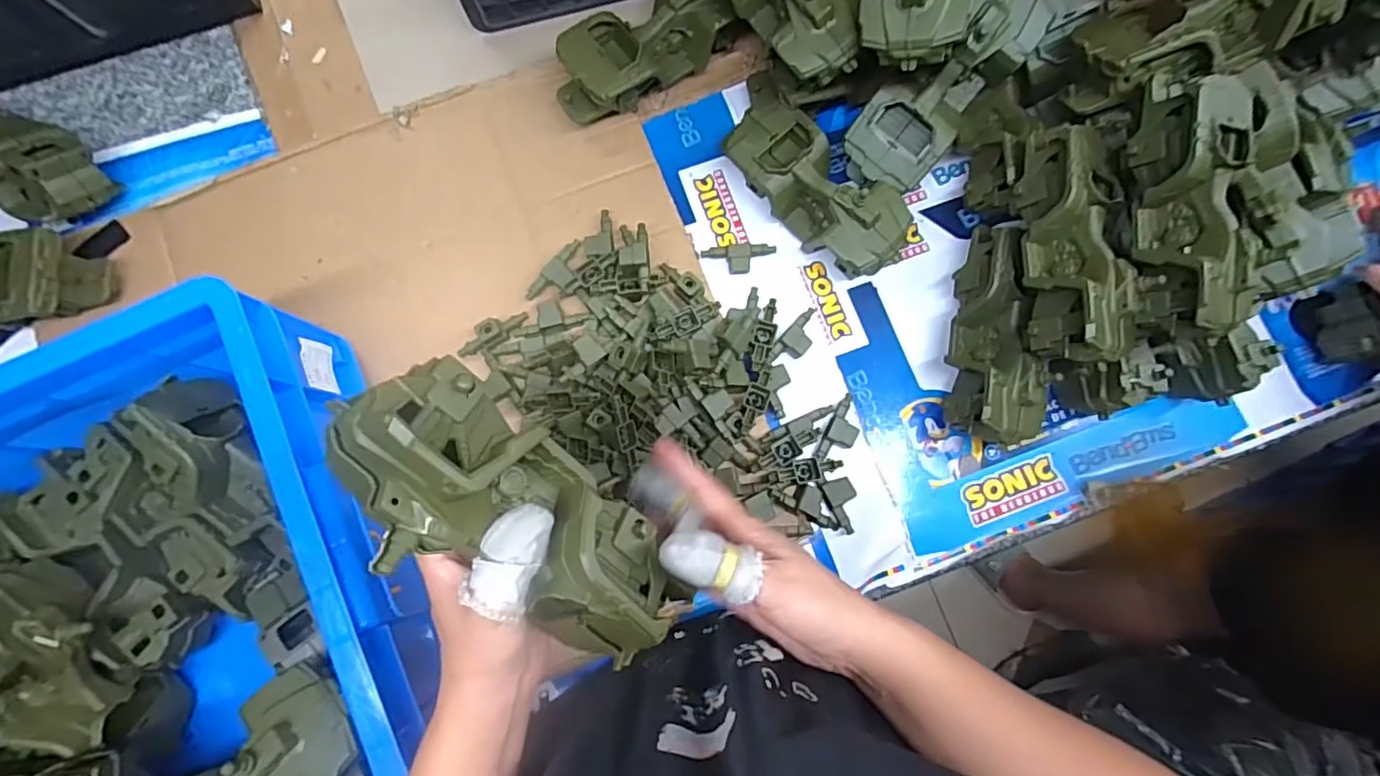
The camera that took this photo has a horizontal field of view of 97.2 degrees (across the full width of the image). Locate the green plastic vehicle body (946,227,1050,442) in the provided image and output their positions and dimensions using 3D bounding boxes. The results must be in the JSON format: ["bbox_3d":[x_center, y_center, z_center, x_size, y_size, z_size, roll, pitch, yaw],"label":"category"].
[{"bbox_3d":[0.252,-0.045,0.513,0.068,0.080,0.179,2,80,0],"label":"green plastic vehicle body"}]

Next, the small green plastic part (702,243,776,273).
[{"bbox_3d":[0.045,-0.118,0.559,0.066,0.015,0.024,-1,80,0],"label":"small green plastic part"}]

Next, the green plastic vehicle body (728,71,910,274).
[{"bbox_3d":[0.106,-0.187,0.545,0.083,0.066,0.199,-42,83,-7],"label":"green plastic vehicle body"}]

